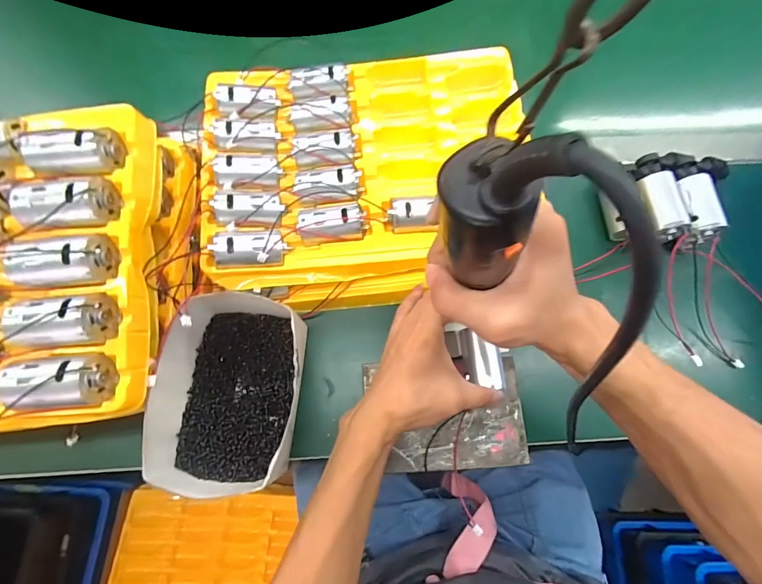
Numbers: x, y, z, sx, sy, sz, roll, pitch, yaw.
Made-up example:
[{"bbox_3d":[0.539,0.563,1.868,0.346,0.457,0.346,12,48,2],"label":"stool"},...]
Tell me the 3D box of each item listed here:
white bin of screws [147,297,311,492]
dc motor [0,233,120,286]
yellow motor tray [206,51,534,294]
[{"bbox_3d":[-0.123,0.079,0.333,0.110,0.069,0.164,3,73,-1],"label":"white bin of screws"},{"bbox_3d":[-0.226,-0.022,0.269,0.060,0.030,0.033,-5,74,-3],"label":"dc motor"},{"bbox_3d":[-0.013,-0.138,0.390,0.316,0.040,0.236,-8,74,-4],"label":"yellow motor tray"}]

